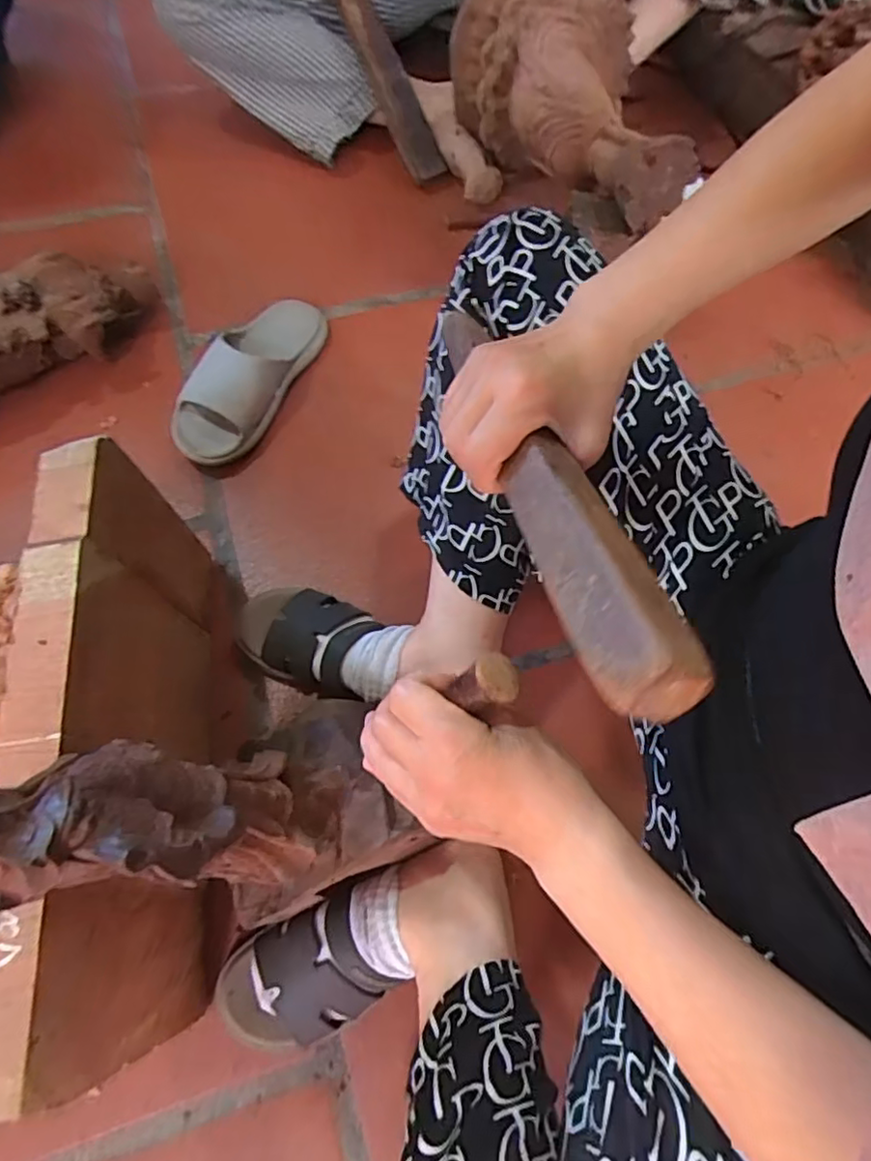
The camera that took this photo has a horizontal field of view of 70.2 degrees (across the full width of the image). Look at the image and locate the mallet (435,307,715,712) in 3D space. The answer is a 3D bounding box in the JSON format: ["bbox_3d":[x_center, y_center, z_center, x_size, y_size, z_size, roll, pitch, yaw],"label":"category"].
[{"bbox_3d":[0.050,-0.072,0.328,0.043,0.022,0.326,-11,46,-6],"label":"mallet"}]

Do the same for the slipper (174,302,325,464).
[{"bbox_3d":[-0.212,-0.240,0.712,0.094,0.073,0.240,23,68,8],"label":"slipper"}]

